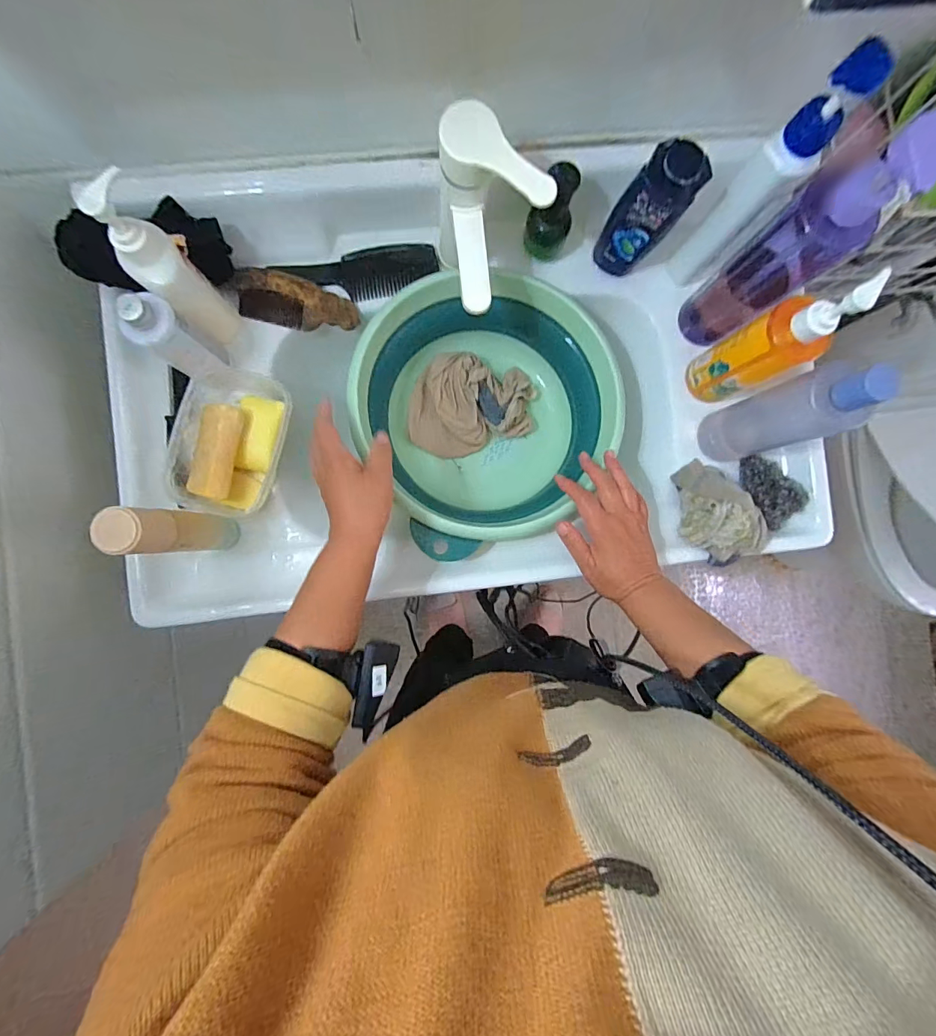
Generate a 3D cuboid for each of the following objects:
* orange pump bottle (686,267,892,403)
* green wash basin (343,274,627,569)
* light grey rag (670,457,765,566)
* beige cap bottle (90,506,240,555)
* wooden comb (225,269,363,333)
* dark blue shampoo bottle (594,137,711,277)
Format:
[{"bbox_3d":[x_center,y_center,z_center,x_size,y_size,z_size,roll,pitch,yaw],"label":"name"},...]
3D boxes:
[{"bbox_3d":[0.308,-0.175,0.451,0.057,0.197,0.061,-22,91,-4],"label":"orange pump bottle"},{"bbox_3d":[0.023,-0.132,0.545,0.293,0.113,0.295,0,89,-4],"label":"green wash basin"},{"bbox_3d":[0.283,-0.006,0.506,0.077,0.064,0.113,-27,91,-4],"label":"light grey rag"},{"bbox_3d":[-0.278,0.012,0.415,0.037,0.145,0.041,3,89,-4],"label":"beige cap bottle"},{"bbox_3d":[-0.206,-0.256,0.525,0.147,0.017,0.055,11,118,-5],"label":"wooden comb"},{"bbox_3d":[0.185,-0.318,0.467,0.056,0.162,0.032,19,88,-3],"label":"dark blue shampoo bottle"}]

